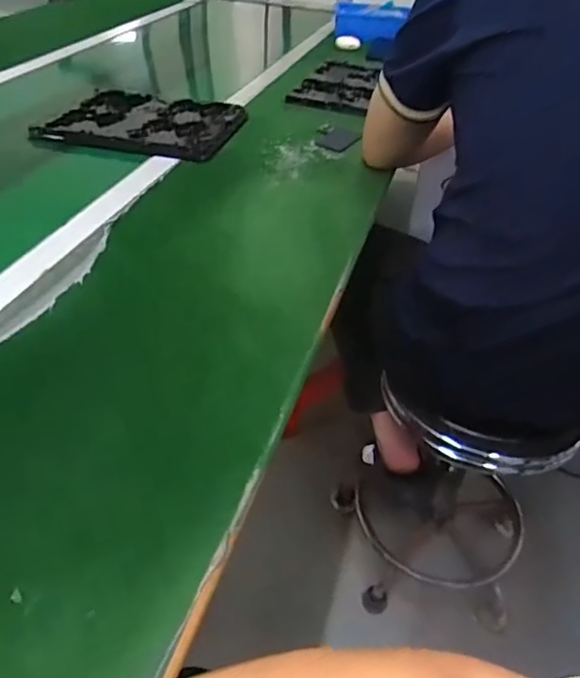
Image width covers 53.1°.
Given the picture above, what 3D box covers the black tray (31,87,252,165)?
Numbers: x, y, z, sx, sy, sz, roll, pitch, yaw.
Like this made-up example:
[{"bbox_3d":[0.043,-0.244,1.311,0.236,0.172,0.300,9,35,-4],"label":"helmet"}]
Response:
[{"bbox_3d":[-0.217,-0.341,0.905,0.274,0.017,0.194,11,41,11],"label":"black tray"}]

